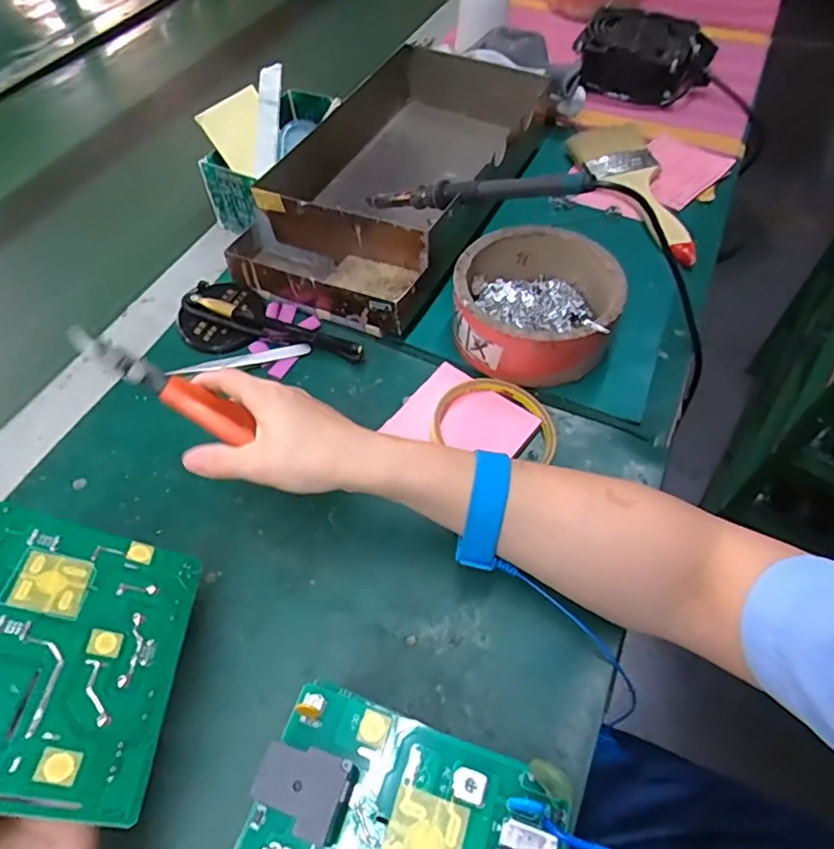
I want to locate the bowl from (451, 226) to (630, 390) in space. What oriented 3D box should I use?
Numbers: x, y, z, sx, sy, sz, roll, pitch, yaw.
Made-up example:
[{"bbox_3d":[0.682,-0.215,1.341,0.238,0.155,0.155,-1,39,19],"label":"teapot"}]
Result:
[{"bbox_3d":[0.090,-0.090,0.438,0.116,0.055,0.116,-1,56,1],"label":"bowl"}]

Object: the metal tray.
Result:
[{"bbox_3d":[-0.006,-0.235,0.531,0.164,0.072,0.350,24,60,17],"label":"metal tray"}]

